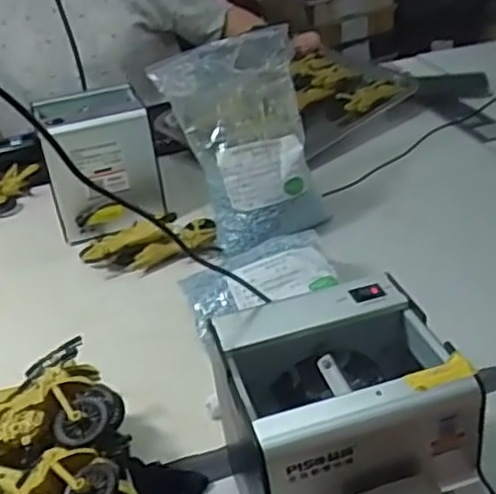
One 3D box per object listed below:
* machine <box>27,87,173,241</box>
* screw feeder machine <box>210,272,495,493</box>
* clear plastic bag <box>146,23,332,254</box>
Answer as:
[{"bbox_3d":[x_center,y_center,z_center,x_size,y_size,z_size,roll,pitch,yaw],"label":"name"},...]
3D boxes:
[{"bbox_3d":[-0.181,-0.104,0.860,0.123,0.144,0.131,-14,31,-11],"label":"machine"},{"bbox_3d":[0.064,0.132,0.413,0.126,0.141,0.181,-15,31,-12],"label":"screw feeder machine"},{"bbox_3d":[0.004,-0.120,0.780,0.158,0.227,0.064,-23,-1,-17],"label":"clear plastic bag"}]

